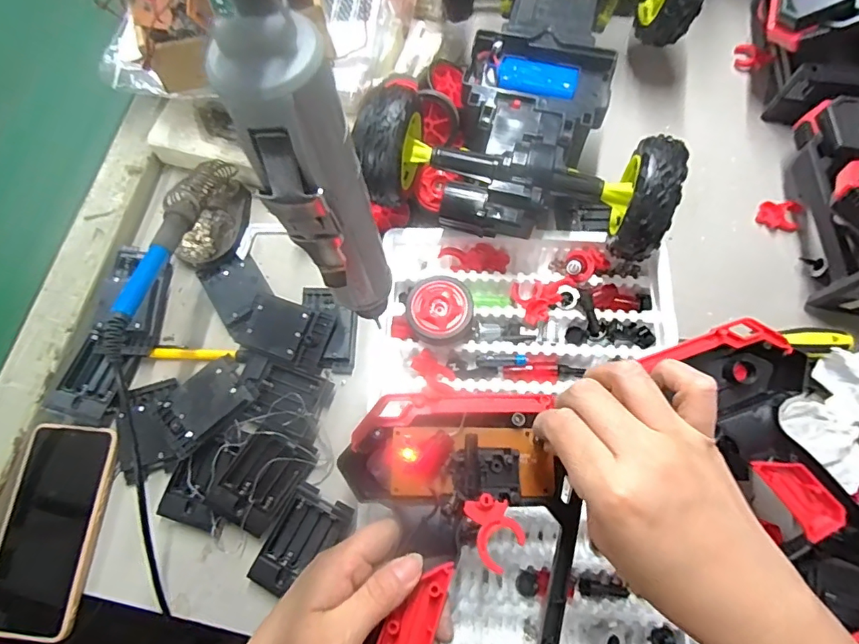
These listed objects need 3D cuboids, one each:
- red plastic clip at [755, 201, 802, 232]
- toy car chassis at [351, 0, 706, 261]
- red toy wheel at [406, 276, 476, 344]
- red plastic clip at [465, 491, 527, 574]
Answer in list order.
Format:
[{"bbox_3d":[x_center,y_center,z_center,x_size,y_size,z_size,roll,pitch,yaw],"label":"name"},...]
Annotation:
[{"bbox_3d":[0.338,-0.105,0.477,0.035,0.015,0.031,23,74,9],"label":"red plastic clip"},{"bbox_3d":[0.102,-0.228,0.450,0.239,0.102,0.338,15,73,7],"label":"toy car chassis"},{"bbox_3d":[0.009,-0.010,0.428,0.055,0.025,0.057,-1,72,2],"label":"red toy wheel"},{"bbox_3d":[0.038,0.119,0.281,0.027,0.010,0.040,-19,72,-4],"label":"red plastic clip"}]

